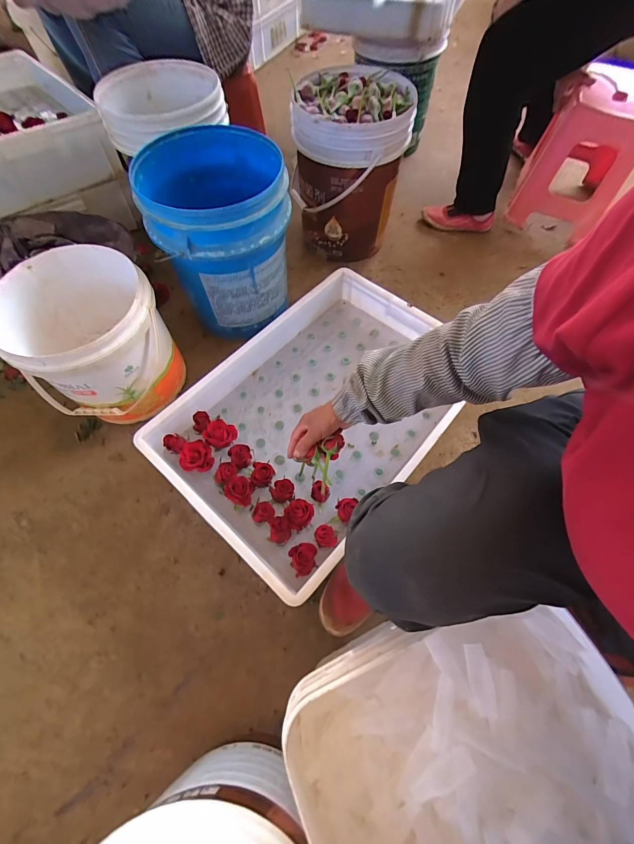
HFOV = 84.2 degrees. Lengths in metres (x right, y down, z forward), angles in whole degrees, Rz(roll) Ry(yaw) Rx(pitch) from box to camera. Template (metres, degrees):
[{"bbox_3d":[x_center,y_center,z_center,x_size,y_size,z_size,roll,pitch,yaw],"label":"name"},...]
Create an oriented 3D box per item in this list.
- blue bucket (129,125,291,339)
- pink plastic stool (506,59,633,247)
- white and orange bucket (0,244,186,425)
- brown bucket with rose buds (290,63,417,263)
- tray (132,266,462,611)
[{"bbox_3d":[-0.213,-0.428,0.835,0.287,0.350,0.300,0,63,1],"label":"blue bucket"},{"bbox_3d":[0.824,-0.851,1.089,0.260,0.312,0.400,25,66,13],"label":"pink plastic stool"},{"bbox_3d":[-0.464,-0.172,0.765,0.265,0.264,0.280,0,63,1],"label":"white and orange bucket"},{"bbox_3d":[0.093,-0.674,0.989,0.262,0.395,0.258,0,63,1],"label":"brown bucket with rose buds"},{"bbox_3d":[0.013,-0.032,0.739,0.435,0.083,0.627,38,69,18],"label":"tray"}]

